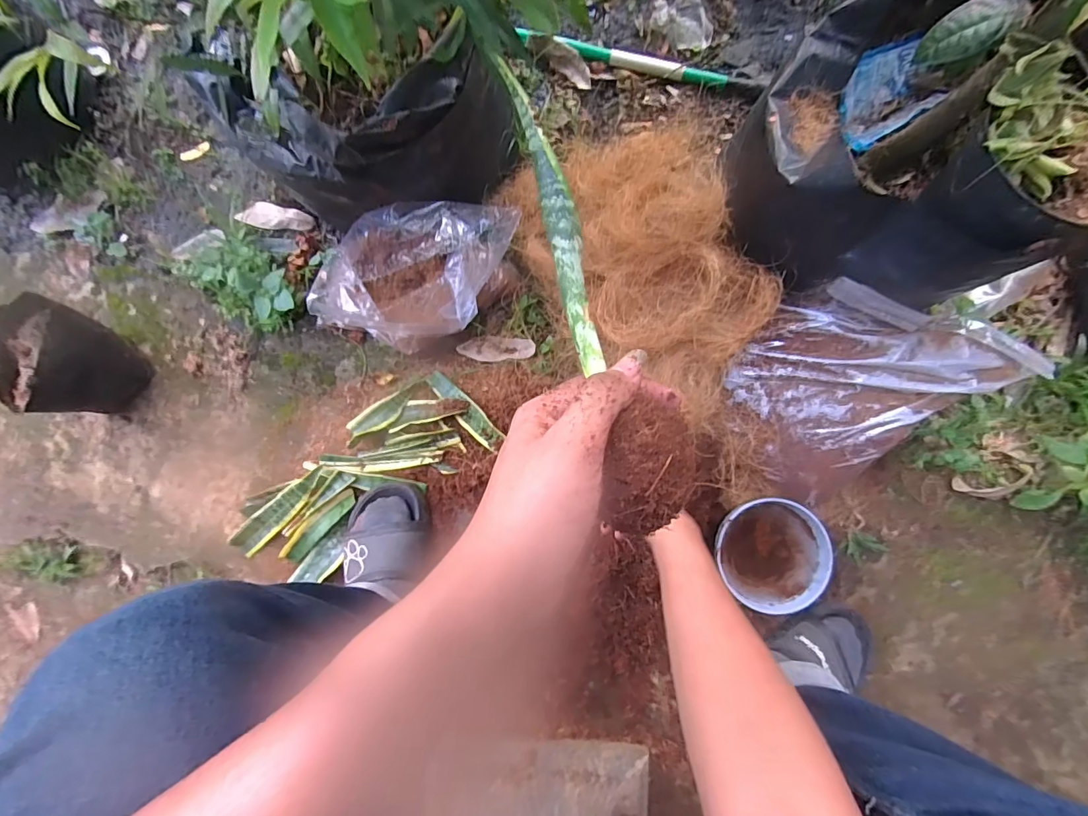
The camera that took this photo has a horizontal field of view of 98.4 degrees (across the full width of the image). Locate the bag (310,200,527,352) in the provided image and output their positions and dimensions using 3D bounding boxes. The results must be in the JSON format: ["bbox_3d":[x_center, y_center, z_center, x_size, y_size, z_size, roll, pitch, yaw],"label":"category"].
[{"bbox_3d":[-0.200,-0.195,0.696,0.283,0.110,0.215,13,84,4],"label":"bag"}]

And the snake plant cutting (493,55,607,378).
[{"bbox_3d":[0.007,-0.094,0.231,0.017,0.007,0.153,-15,94,2],"label":"snake plant cutting"}]

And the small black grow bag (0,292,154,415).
[{"bbox_3d":[-0.679,-0.069,0.687,0.100,0.153,0.138,22,85,5],"label":"small black grow bag"}]

